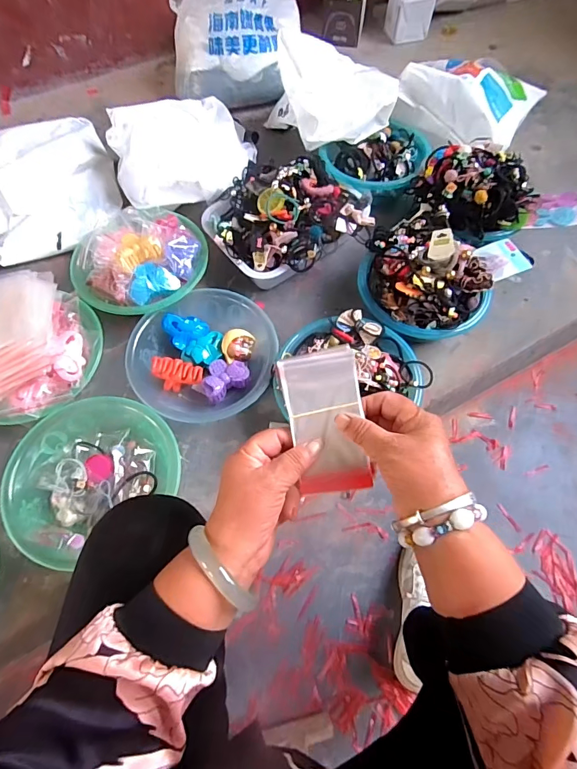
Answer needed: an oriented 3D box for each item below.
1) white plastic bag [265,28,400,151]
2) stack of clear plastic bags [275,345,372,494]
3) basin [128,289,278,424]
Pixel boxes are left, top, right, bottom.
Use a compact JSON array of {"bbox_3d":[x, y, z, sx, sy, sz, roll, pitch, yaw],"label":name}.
[{"bbox_3d":[0.099,-0.620,0.858,0.244,0.126,0.199,1,65,1],"label":"white plastic bag"},{"bbox_3d":[0.033,0.032,0.353,0.063,0.010,0.119,-12,94,5],"label":"stack of clear plastic bags"},{"bbox_3d":[-0.143,-0.047,0.705,0.220,0.088,0.221,0,65,0],"label":"basin"}]

